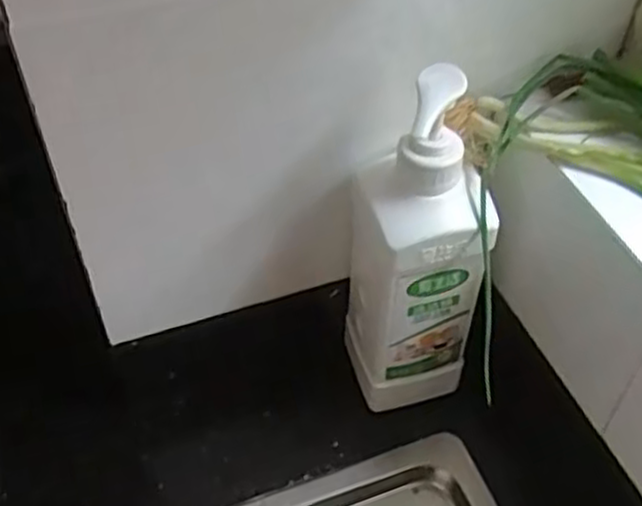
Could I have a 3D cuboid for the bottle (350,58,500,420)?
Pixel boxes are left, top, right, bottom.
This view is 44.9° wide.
[{"bbox_3d":[0.066,0.003,0.529,0.091,0.272,0.077,5,48,4],"label":"bottle"}]

